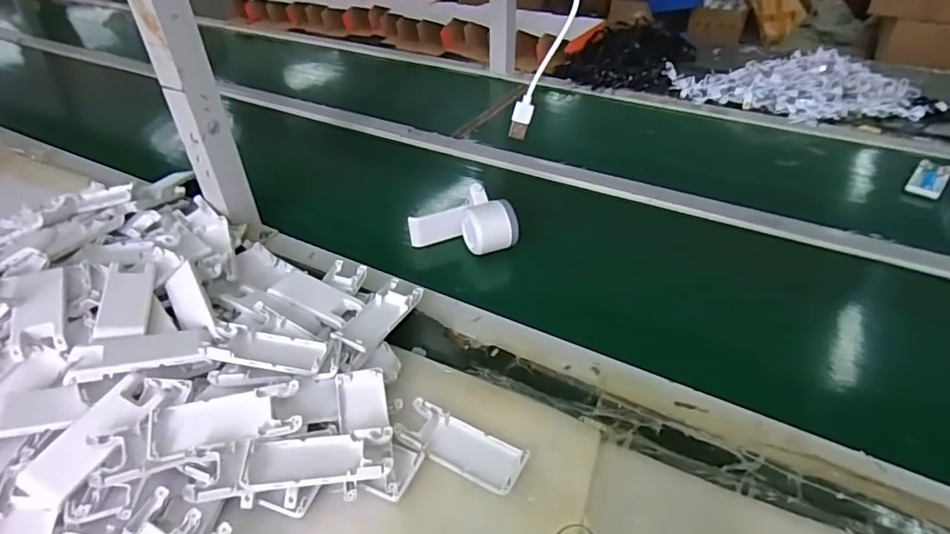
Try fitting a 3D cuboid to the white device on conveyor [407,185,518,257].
[{"bbox_3d":[-0.014,-0.055,0.658,0.133,0.060,0.057,-2,37,18],"label":"white device on conveyor"}]

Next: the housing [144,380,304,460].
[{"bbox_3d":[-0.187,0.114,0.407,0.102,0.014,0.047,-10,40,-11],"label":"housing"}]

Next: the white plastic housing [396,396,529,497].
[{"bbox_3d":[-0.011,0.140,0.426,0.102,0.014,0.042,19,43,23],"label":"white plastic housing"}]

